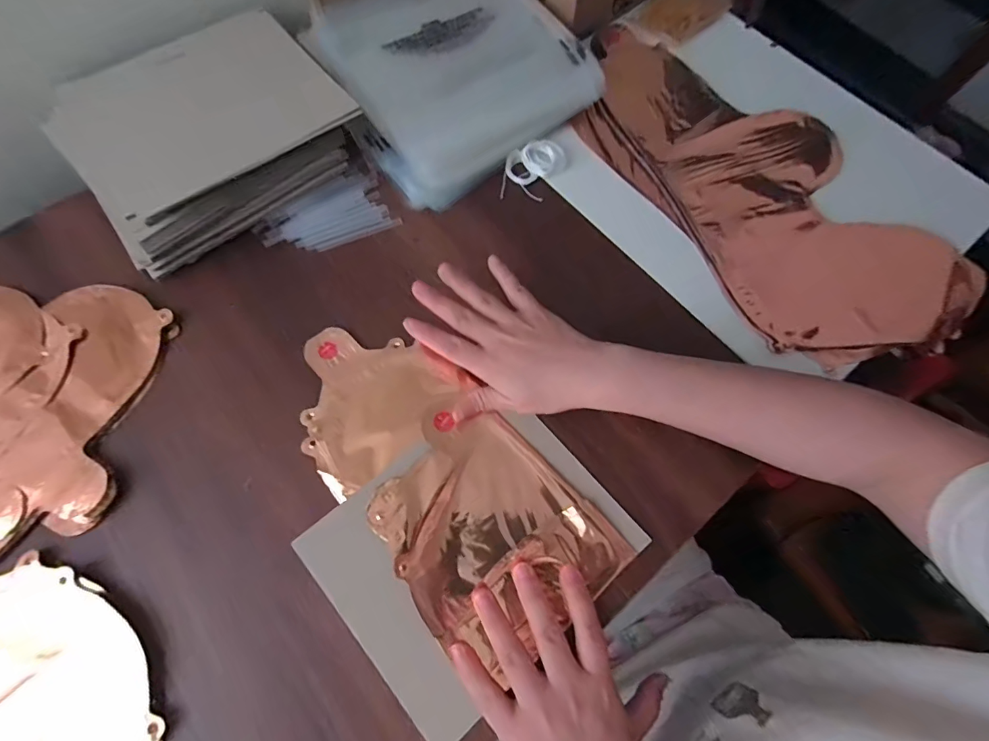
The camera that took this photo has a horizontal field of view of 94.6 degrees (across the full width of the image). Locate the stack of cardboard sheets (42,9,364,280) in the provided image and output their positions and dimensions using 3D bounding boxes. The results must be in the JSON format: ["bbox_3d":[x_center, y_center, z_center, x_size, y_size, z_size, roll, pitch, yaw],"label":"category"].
[{"bbox_3d":[-0.253,-0.216,0.409,0.225,0.061,0.184,-37,75,-15],"label":"stack of cardboard sheets"}]

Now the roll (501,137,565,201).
[{"bbox_3d":[0.035,-0.190,0.430,0.050,0.017,0.059,17,69,5],"label":"roll"}]

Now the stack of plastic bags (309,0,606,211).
[{"bbox_3d":[-0.042,-0.295,0.450,0.224,0.050,0.219,-36,74,-14],"label":"stack of plastic bags"}]

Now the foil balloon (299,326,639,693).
[{"bbox_3d":[-0.044,0.071,0.341,0.131,0.009,0.273,-39,75,-15],"label":"foil balloon"}]

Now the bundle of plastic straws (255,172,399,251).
[{"bbox_3d":[-0.154,-0.139,0.414,0.113,0.008,0.063,-24,72,-10],"label":"bundle of plastic straws"}]

